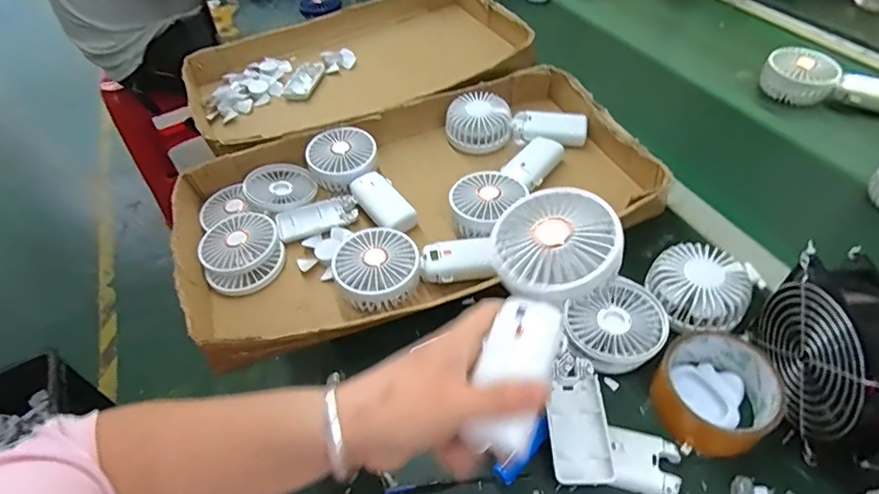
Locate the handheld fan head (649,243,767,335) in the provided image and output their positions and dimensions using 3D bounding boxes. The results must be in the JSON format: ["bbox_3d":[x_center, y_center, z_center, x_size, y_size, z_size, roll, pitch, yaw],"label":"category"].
[{"bbox_3d":[0.239,0.042,0.460,0.086,0.042,0.092,-3,49,3],"label":"handheld fan head"}]

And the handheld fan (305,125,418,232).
[{"bbox_3d":[-0.092,-0.082,0.610,0.083,0.050,0.183,-35,69,-24],"label":"handheld fan"}]

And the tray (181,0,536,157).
[{"bbox_3d":[-0.129,-0.297,0.804,0.517,0.075,0.362,-28,52,-17],"label":"tray"}]

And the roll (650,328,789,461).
[{"bbox_3d":[0.223,0.116,0.398,0.084,0.040,0.086,-3,49,3],"label":"roll"}]

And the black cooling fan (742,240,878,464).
[{"bbox_3d":[0.296,0.085,0.370,0.052,0.119,0.126,-4,49,3],"label":"black cooling fan"}]

